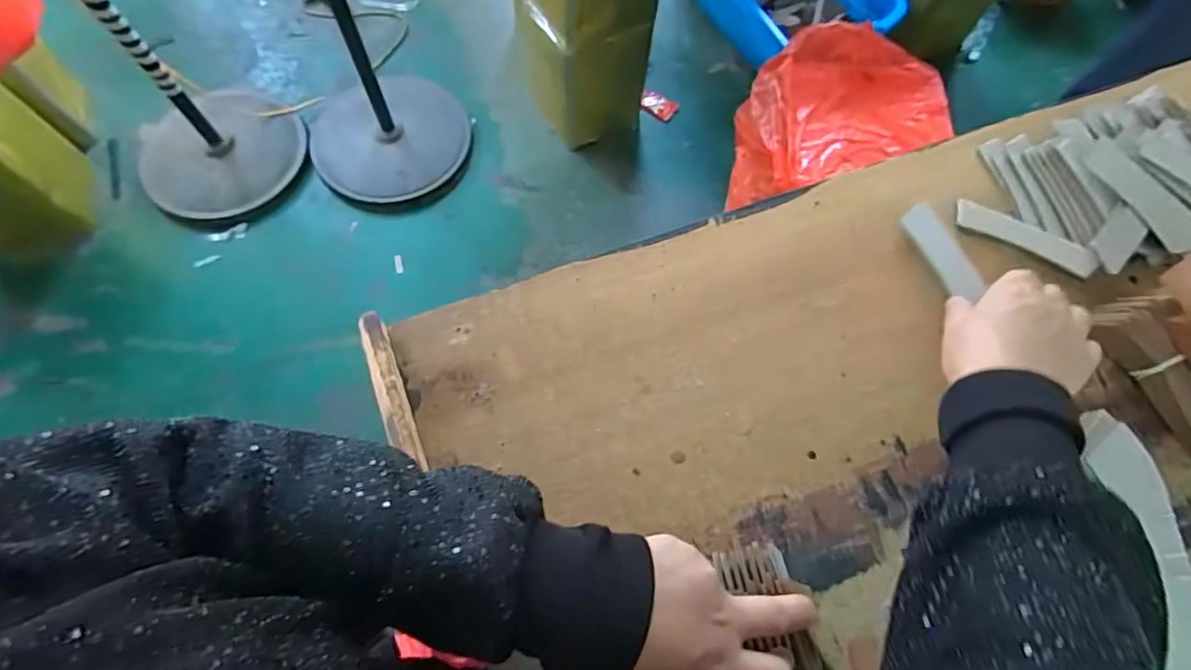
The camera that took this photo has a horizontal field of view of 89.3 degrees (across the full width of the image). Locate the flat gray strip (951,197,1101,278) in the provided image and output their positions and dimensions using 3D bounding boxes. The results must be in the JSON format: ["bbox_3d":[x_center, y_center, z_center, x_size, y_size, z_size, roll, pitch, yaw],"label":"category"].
[{"bbox_3d":[0.344,-0.079,0.484,0.106,0.005,0.024,30,82,18],"label":"flat gray strip"}]

